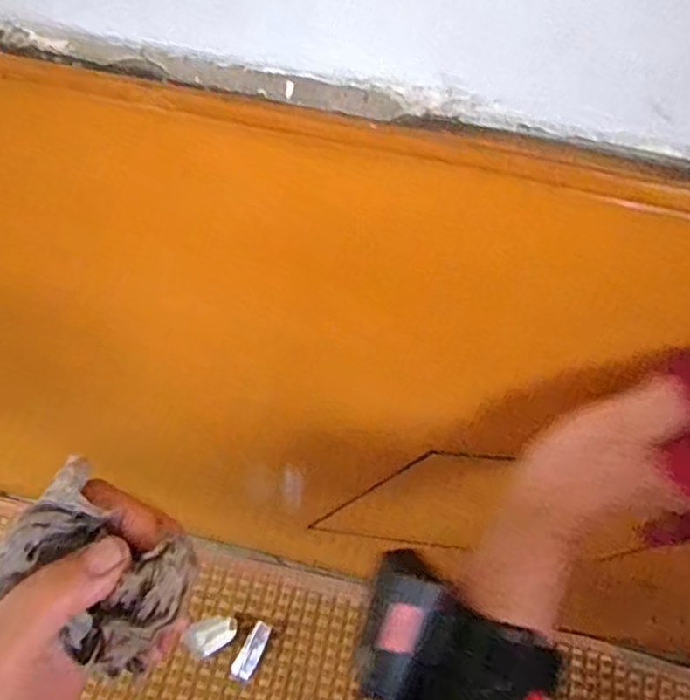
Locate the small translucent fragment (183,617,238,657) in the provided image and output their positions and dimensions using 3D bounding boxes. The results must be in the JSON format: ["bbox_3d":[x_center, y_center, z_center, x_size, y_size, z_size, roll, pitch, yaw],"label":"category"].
[{"bbox_3d":[-0.132,0.283,0.661,0.050,0.004,0.029,-16,60,-15],"label":"small translucent fragment"}]

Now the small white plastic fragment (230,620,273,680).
[{"bbox_3d":[-0.090,0.296,0.658,0.021,0.005,0.052,27,59,12],"label":"small white plastic fragment"}]

